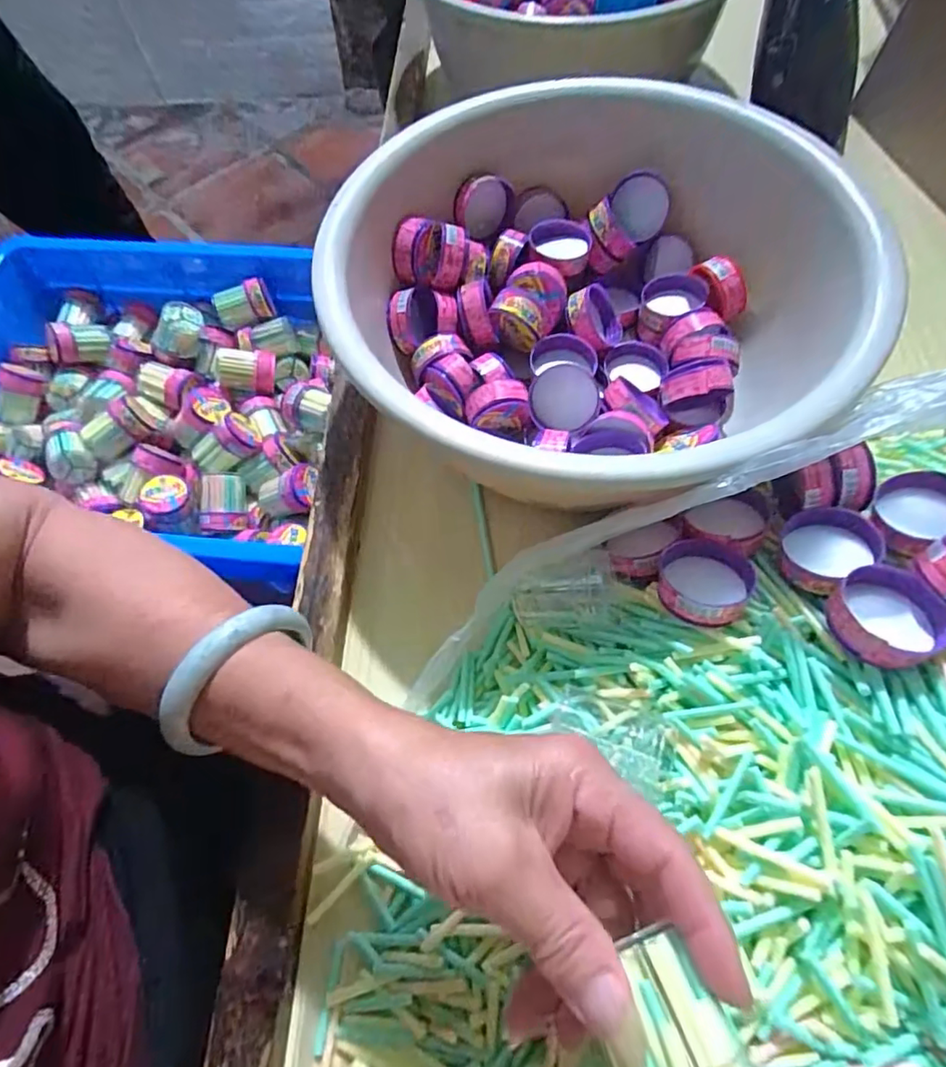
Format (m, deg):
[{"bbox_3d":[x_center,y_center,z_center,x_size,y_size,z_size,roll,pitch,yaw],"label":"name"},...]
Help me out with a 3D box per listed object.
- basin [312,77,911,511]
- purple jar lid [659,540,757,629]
[{"bbox_3d":[0.062,-0.134,0.350,0.287,0.105,0.302,-1,62,1],"label":"basin"},{"bbox_3d":[0.114,0.024,0.282,0.042,0.018,0.042,-3,41,3],"label":"purple jar lid"}]

